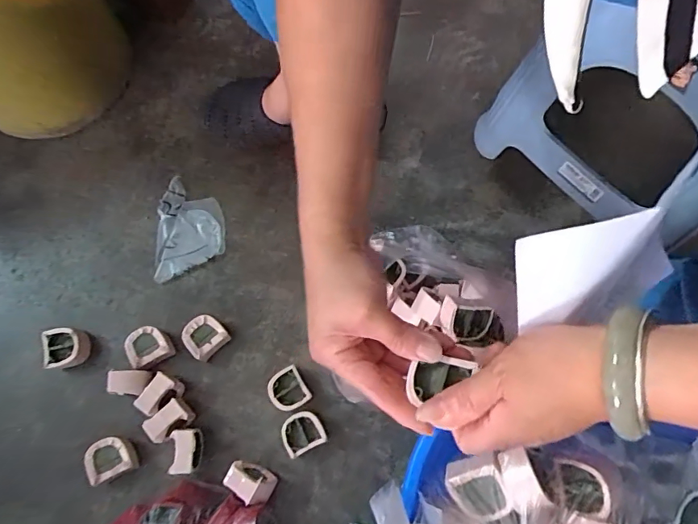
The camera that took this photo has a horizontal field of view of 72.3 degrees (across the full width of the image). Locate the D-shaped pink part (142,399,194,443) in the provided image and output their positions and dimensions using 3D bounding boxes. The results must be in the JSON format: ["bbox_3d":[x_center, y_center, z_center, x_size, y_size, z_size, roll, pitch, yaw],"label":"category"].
[{"bbox_3d":[-0.202,0.178,0.541,0.043,0.042,0.031,-43,78,-11],"label":"D-shaped pink part"}]

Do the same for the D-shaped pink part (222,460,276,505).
[{"bbox_3d":[-0.108,0.239,0.521,0.052,0.046,0.031,26,75,7],"label":"D-shaped pink part"}]

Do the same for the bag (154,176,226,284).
[{"bbox_3d":[-0.212,-0.047,0.631,0.088,0.008,0.135,-7,74,-2],"label":"bag"}]

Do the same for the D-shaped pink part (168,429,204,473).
[{"bbox_3d":[-0.181,0.211,0.537,0.029,0.038,0.045,-3,74,-1],"label":"D-shaped pink part"}]

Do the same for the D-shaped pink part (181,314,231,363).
[{"bbox_3d":[-0.174,0.089,0.577,0.048,0.028,0.043,-40,77,-11],"label":"D-shaped pink part"}]

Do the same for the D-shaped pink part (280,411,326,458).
[{"bbox_3d":[-0.053,0.193,0.546,0.046,0.028,0.042,-23,75,-7],"label":"D-shaped pink part"}]

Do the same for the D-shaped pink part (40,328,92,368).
[{"bbox_3d":[-0.336,0.102,0.570,0.045,0.029,0.048,-7,74,-2],"label":"D-shaped pink part"}]

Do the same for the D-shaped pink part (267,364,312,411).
[{"bbox_3d":[-0.073,0.149,0.559,0.044,0.026,0.049,-30,76,-8],"label":"D-shaped pink part"}]

